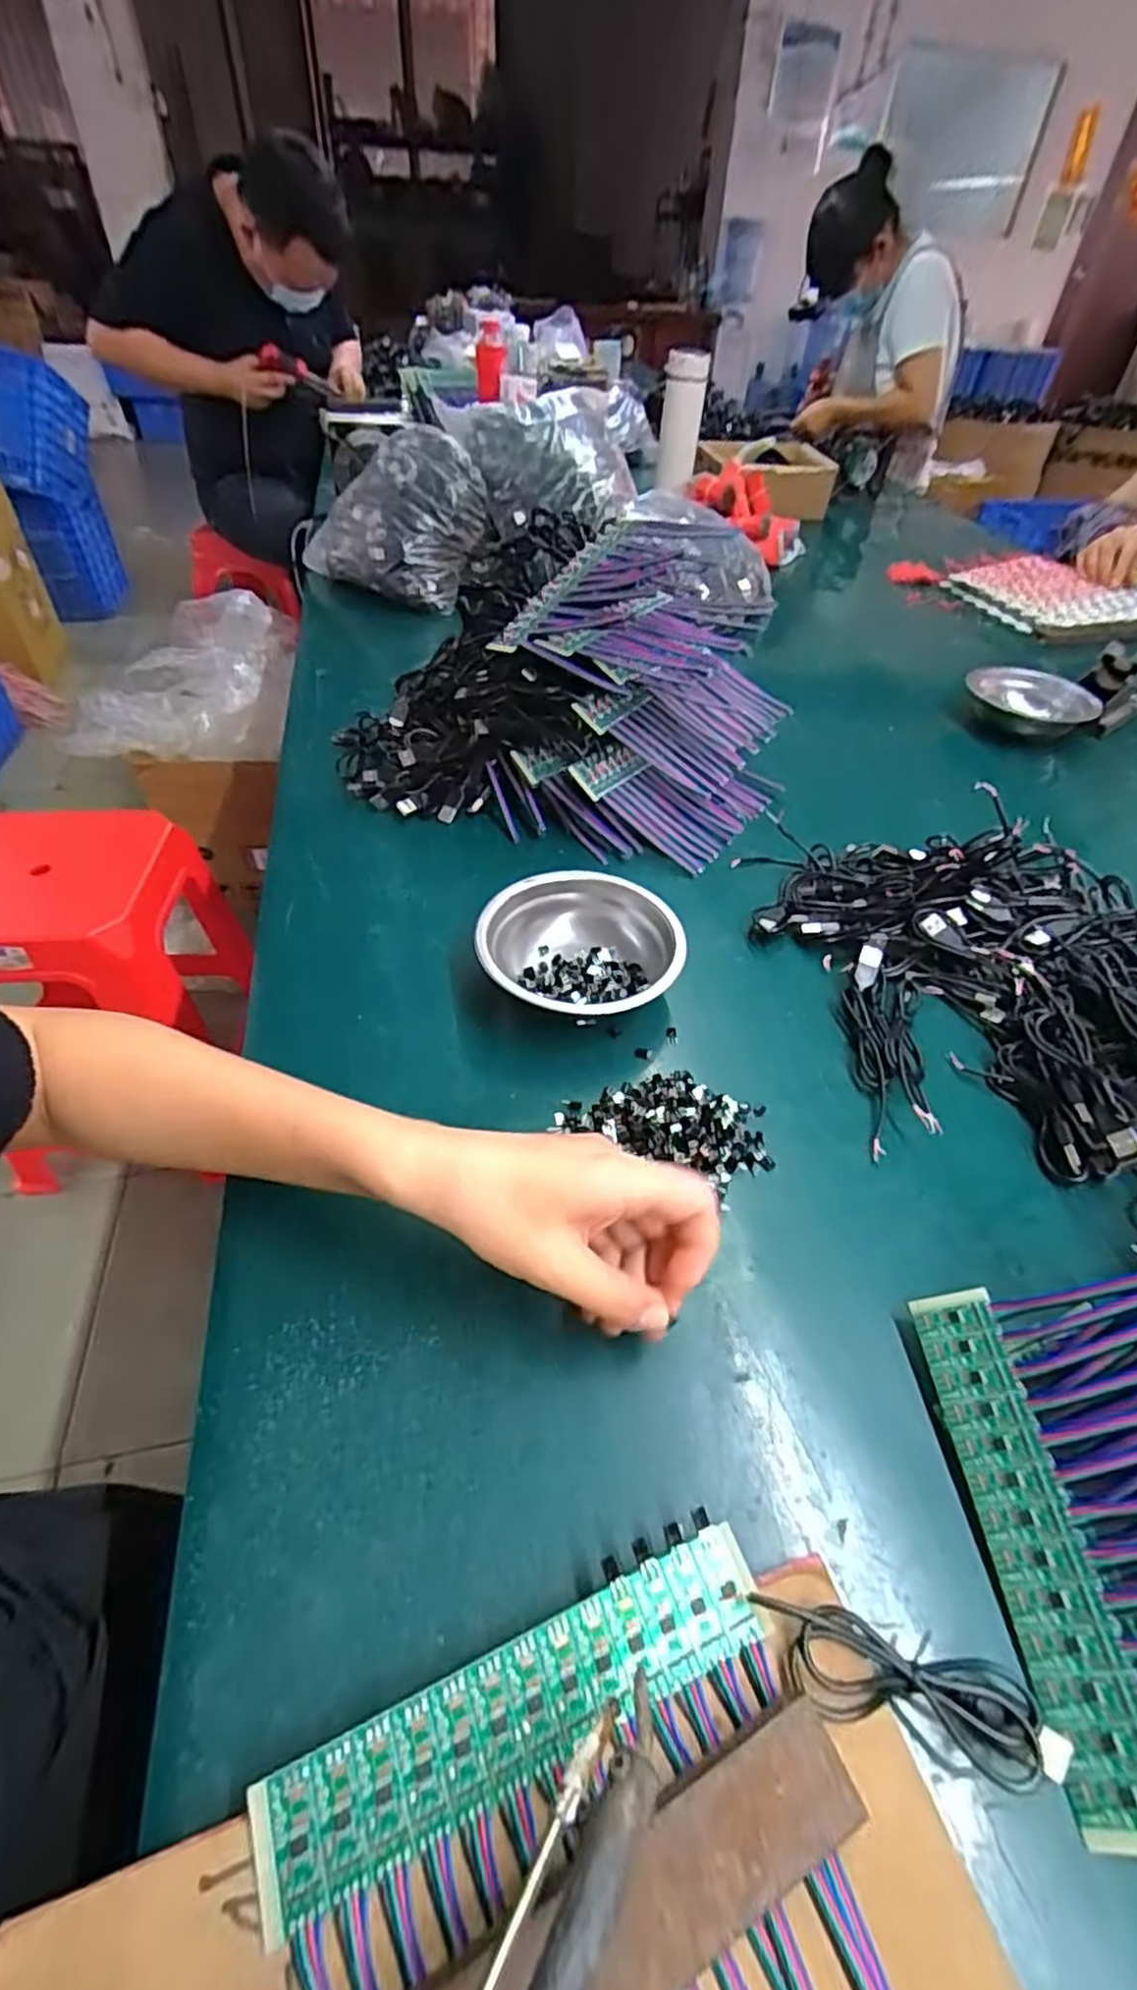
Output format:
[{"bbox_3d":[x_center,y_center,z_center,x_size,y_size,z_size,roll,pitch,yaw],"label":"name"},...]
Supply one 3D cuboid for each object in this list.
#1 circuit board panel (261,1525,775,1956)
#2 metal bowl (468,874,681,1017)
[{"bbox_3d":[-0.013,0.224,0.229,0.163,0.004,0.032,-14,54,-19],"label":"circuit board panel"},{"bbox_3d":[0.006,-0.026,0.465,0.122,0.043,0.126,3,46,-3],"label":"metal bowl"}]

